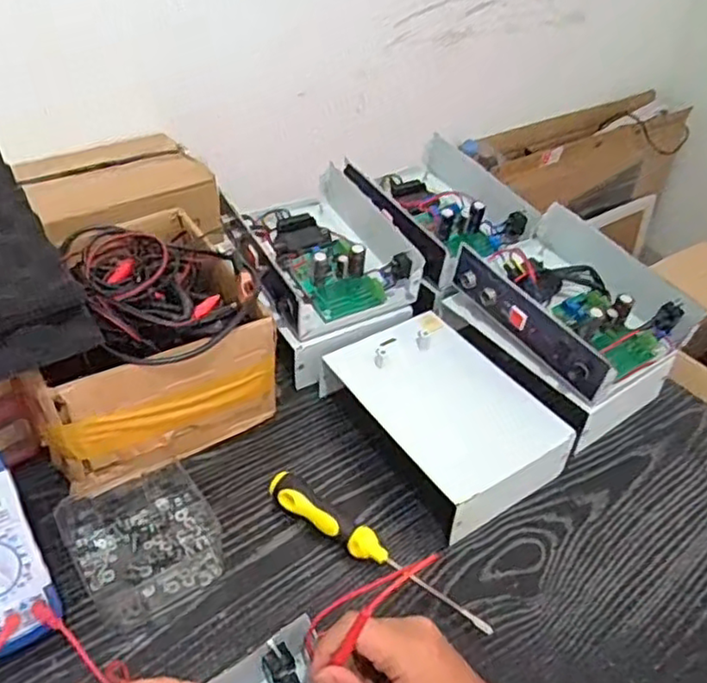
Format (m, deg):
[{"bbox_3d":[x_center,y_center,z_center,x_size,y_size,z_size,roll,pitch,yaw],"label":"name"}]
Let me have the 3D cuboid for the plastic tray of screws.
[{"bbox_3d":[-0.171,0.156,0.546,0.111,0.032,0.125,-23,49,-28],"label":"plastic tray of screws"}]

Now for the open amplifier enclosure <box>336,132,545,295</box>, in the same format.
[{"bbox_3d":[0.102,-0.161,0.804,0.167,0.057,0.202,-27,51,-31],"label":"open amplifier enclosure"}]

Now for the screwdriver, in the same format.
[{"bbox_3d":[0.017,0.172,0.549,0.212,0.026,0.024,26,46,22],"label":"screwdriver"}]

